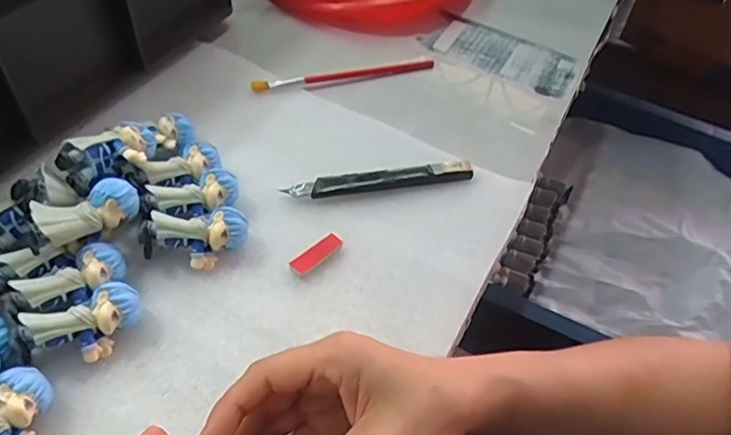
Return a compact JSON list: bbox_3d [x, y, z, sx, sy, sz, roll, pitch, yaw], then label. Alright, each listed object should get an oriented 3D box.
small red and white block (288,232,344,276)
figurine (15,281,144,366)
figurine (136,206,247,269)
[{"bbox_3d":[-0.032,0.023,0.367,0.014,0.004,0.038,38,57,25],"label":"small red and white block"},{"bbox_3d":[-0.147,0.058,0.306,0.052,0.032,0.027,-29,58,-26],"label":"figurine"},{"bbox_3d":[-0.104,0.014,0.349,0.063,0.033,0.028,-9,51,-12],"label":"figurine"}]

